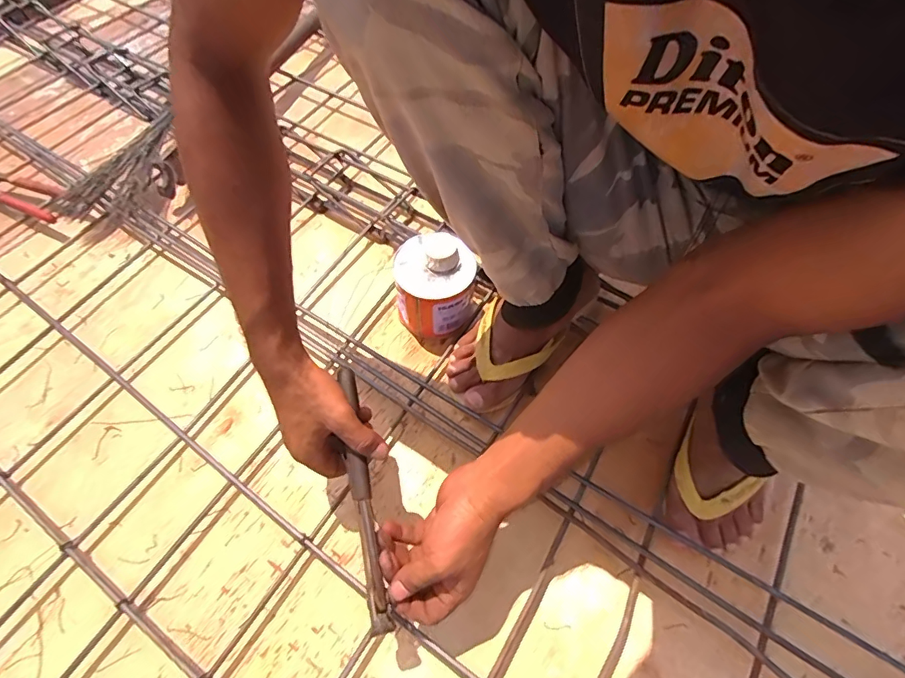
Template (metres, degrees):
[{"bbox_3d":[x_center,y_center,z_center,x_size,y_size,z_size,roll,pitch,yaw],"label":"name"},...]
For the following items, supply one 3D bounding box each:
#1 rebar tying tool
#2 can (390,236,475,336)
[{"bbox_3d":[-0.081,0.135,0.430,0.018,0.021,0.225,-10,75,-5],"label":"rebar tying tool"},{"bbox_3d":[-0.023,-0.066,0.605,0.096,0.110,0.092,0,59,1],"label":"can"}]

